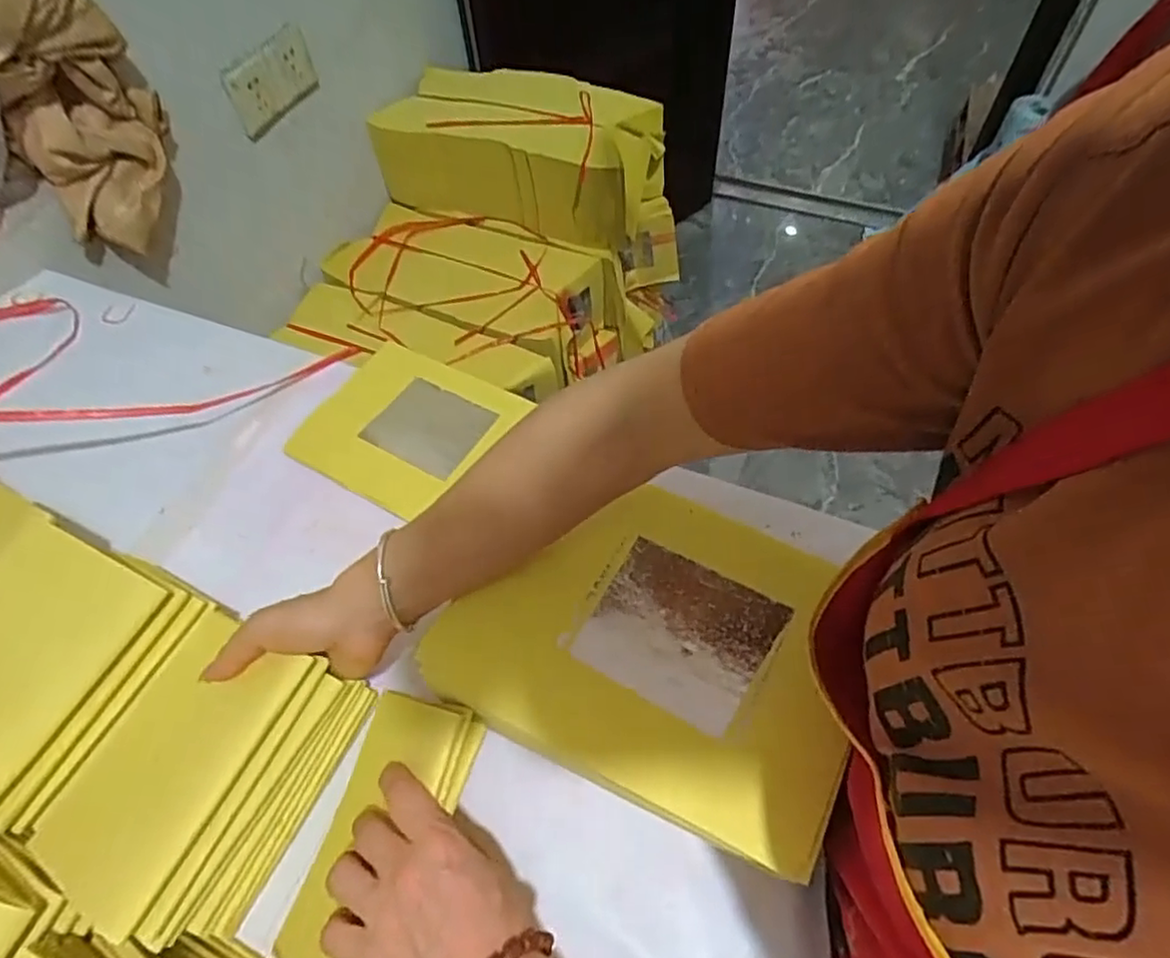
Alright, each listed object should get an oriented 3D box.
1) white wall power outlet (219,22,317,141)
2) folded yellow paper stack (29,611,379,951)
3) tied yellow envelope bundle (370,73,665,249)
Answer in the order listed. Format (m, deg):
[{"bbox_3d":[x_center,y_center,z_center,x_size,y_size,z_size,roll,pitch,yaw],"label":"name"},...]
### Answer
[{"bbox_3d":[-0.460,-0.589,0.967,0.025,0.093,0.149,26,63,19],"label":"white wall power outlet"},{"bbox_3d":[-0.240,0.182,0.418,0.114,0.083,0.159,21,61,16],"label":"folded yellow paper stack"},{"bbox_3d":[-0.119,-0.601,1.207,0.505,0.181,0.205,22,61,16],"label":"tied yellow envelope bundle"}]

